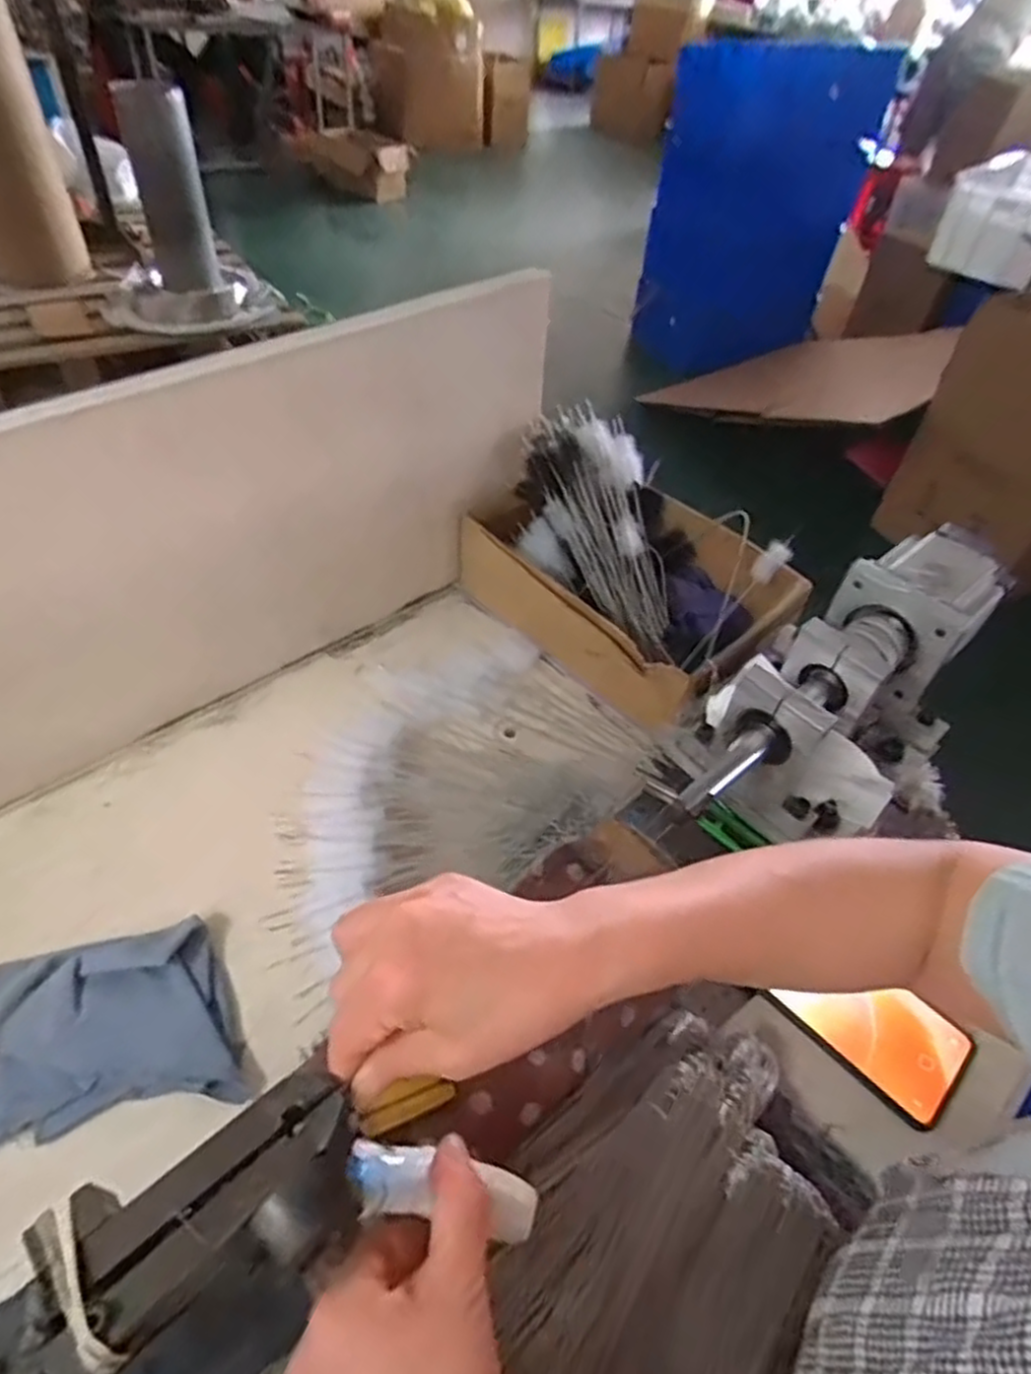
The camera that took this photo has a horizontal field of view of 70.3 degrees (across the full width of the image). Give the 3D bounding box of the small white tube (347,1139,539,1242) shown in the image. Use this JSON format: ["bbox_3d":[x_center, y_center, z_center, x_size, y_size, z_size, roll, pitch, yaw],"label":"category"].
[{"bbox_3d":[-0.031,0.221,0.323,0.100,0.014,0.028,33,41,-25],"label":"small white tube"}]

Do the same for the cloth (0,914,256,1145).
[{"bbox_3d":[-0.252,0.208,0.445,0.156,0.021,0.107,-9,49,-14],"label":"cloth"}]

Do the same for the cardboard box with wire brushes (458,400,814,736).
[{"bbox_3d":[0.106,-0.114,0.676,0.197,0.132,0.286,-31,57,-30],"label":"cardboard box with wire brushes"}]

